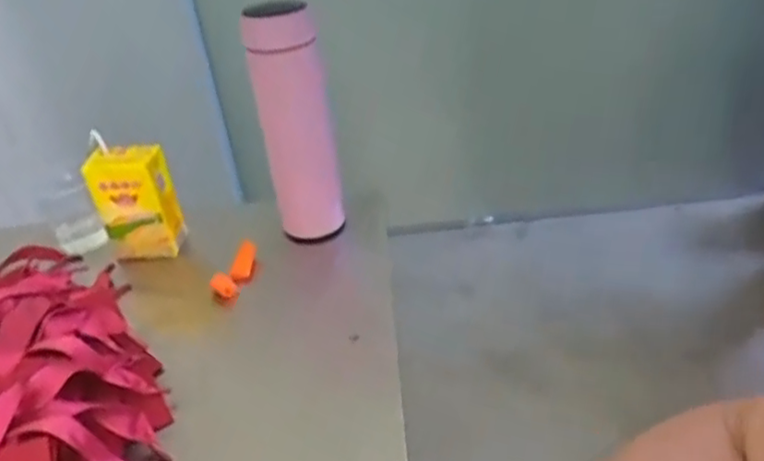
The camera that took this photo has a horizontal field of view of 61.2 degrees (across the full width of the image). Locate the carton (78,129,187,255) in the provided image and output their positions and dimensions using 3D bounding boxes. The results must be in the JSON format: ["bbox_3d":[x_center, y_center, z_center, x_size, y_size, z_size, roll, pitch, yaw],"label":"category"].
[{"bbox_3d":[-0.236,-0.028,0.626,0.068,0.106,0.044,-2,33,7],"label":"carton"}]

